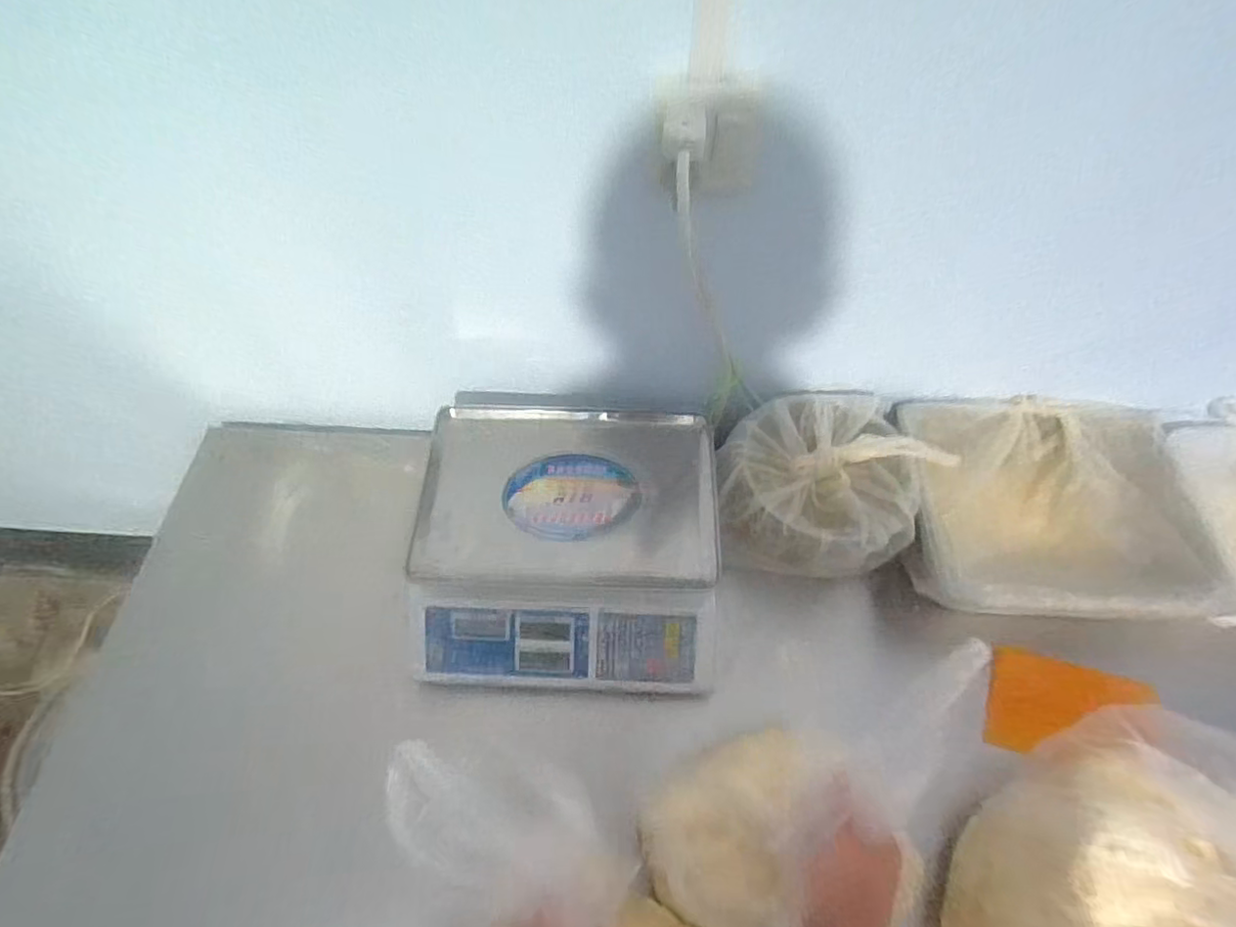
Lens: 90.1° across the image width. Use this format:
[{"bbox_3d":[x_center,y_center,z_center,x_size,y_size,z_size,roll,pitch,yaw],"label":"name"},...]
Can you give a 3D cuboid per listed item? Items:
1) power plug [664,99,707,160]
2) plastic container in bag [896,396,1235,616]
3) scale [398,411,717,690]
[{"bbox_3d":[0.051,-0.249,0.464,0.032,0.026,0.043,1,58,0],"label":"power plug"},{"bbox_3d":[0.504,0.060,0.743,0.324,0.122,0.267,4,58,2],"label":"plastic container in bag"},{"bbox_3d":[-0.056,0.086,0.713,0.329,0.099,0.312,2,58,1],"label":"scale"}]

